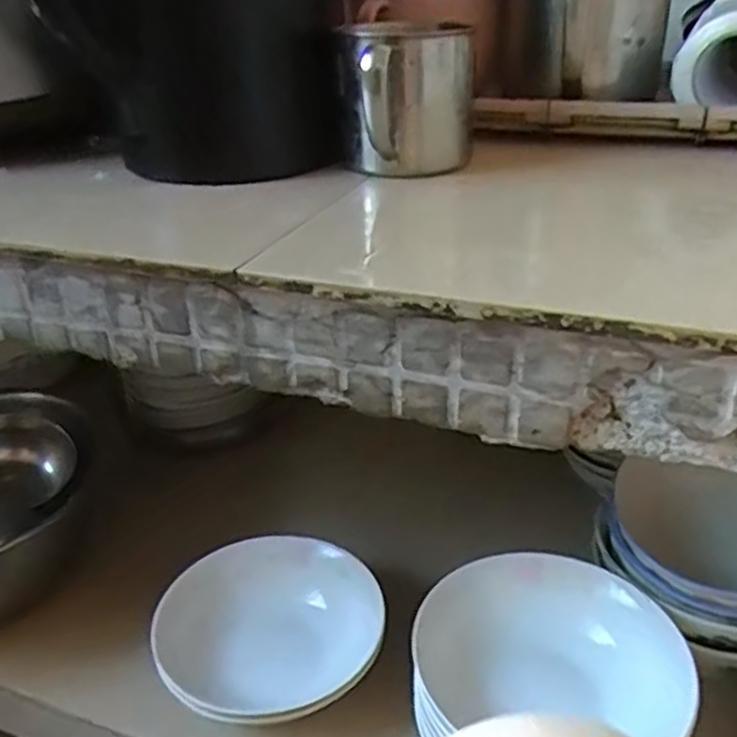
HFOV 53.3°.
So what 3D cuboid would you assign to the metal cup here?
[{"bbox_3d":[0.020,-0.163,0.452,0.083,0.085,0.083,-4,26,2],"label":"metal cup"}]

